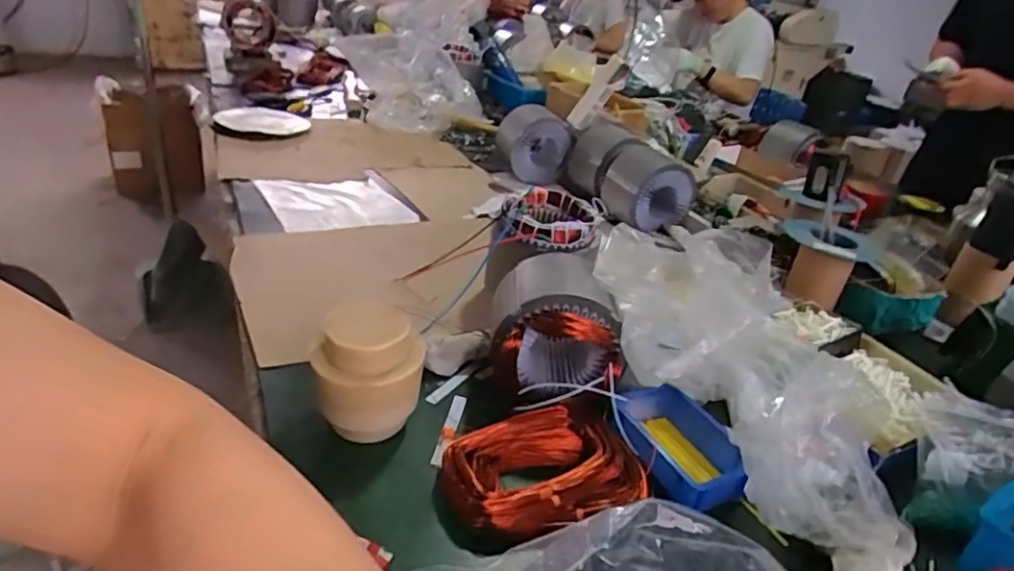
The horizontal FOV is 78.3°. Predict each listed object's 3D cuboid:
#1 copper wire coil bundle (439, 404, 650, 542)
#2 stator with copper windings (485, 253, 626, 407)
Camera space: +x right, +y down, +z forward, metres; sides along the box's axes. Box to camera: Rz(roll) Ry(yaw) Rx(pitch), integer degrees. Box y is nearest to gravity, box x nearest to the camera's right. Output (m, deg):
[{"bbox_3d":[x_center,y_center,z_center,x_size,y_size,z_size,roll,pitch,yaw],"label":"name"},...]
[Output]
[{"bbox_3d":[0.036,0.186,0.631,0.204,0.044,0.123,-10,34,-31],"label":"copper wire coil bundle"},{"bbox_3d":[0.054,0.060,0.739,0.144,0.152,0.144,5,29,-6],"label":"stator with copper windings"}]

